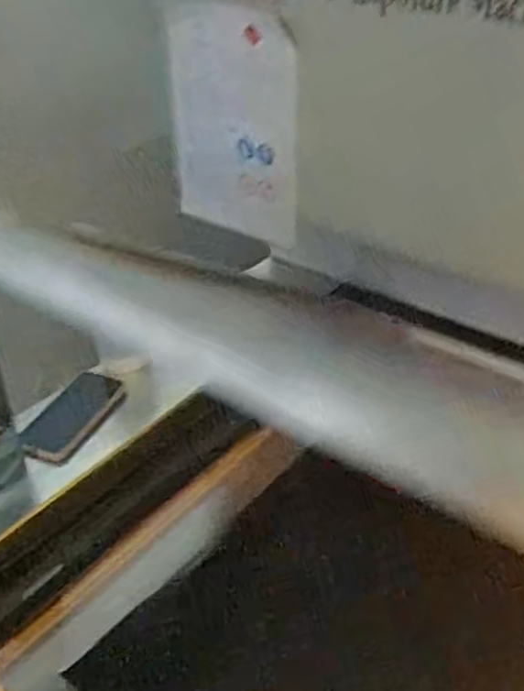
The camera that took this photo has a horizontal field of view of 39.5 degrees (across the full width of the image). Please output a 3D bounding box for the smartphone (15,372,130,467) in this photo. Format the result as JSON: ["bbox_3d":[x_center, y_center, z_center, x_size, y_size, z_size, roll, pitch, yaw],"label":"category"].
[{"bbox_3d":[-0.255,0.096,0.991,0.080,0.014,0.159,29,48,13],"label":"smartphone"}]

